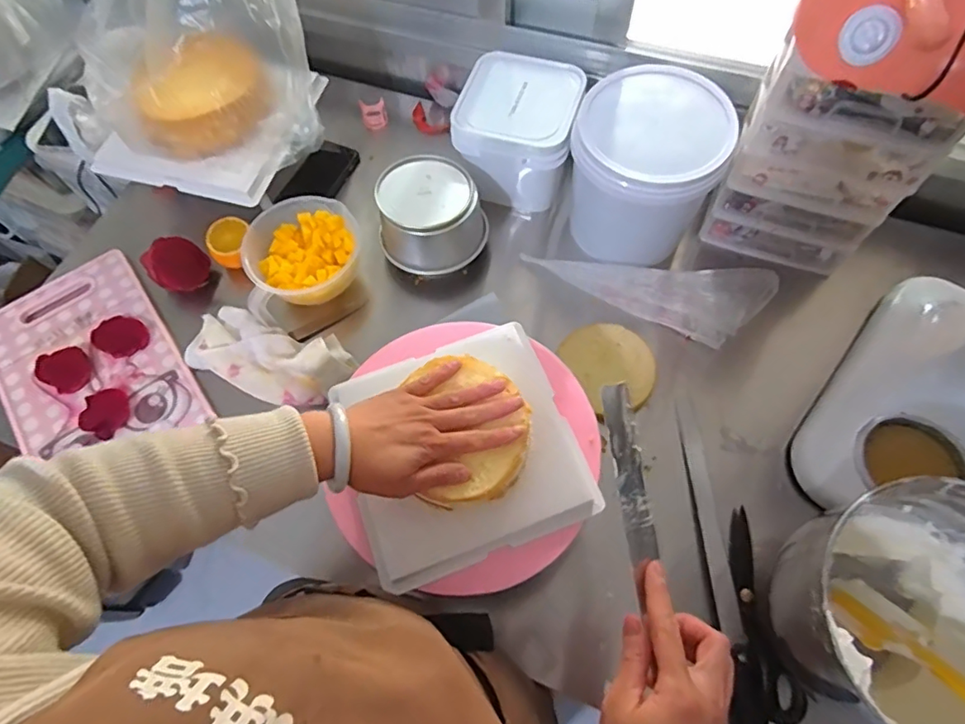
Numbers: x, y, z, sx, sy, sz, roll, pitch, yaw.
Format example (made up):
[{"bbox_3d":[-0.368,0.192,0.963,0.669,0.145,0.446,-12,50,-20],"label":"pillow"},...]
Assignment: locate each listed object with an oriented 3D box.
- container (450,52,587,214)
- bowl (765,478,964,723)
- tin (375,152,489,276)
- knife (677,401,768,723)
[{"bbox_3d":[0.052,-0.335,0.837,0.172,0.161,0.179,14,66,8],"label":"container"},{"bbox_3d":[0.389,0.241,0.507,0.217,0.182,0.208,-1,65,2],"label":"bowl"},{"bbox_3d":[-0.076,-0.214,0.778,0.146,0.083,0.150,-1,65,2],"label":"tin"},{"bbox_3d":[0.270,0.234,0.625,0.039,0.033,0.378,-4,65,0],"label":"knife"}]

